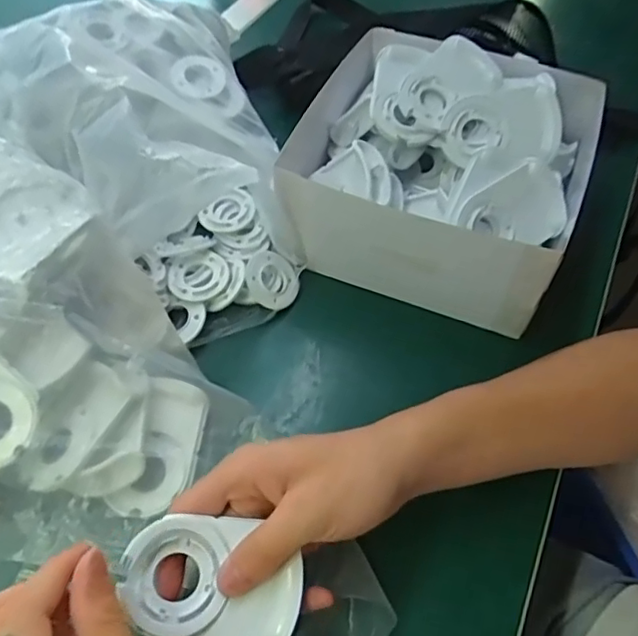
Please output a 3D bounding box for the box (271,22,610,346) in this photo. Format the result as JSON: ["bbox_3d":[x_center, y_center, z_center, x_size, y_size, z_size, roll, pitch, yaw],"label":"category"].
[{"bbox_3d":[0.092,-0.114,0.462,0.201,0.109,0.201,19,55,13],"label":"box"}]

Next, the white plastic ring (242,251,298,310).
[{"bbox_3d":[-0.036,-0.027,0.443,0.042,0.012,0.037,39,59,-6],"label":"white plastic ring"}]

